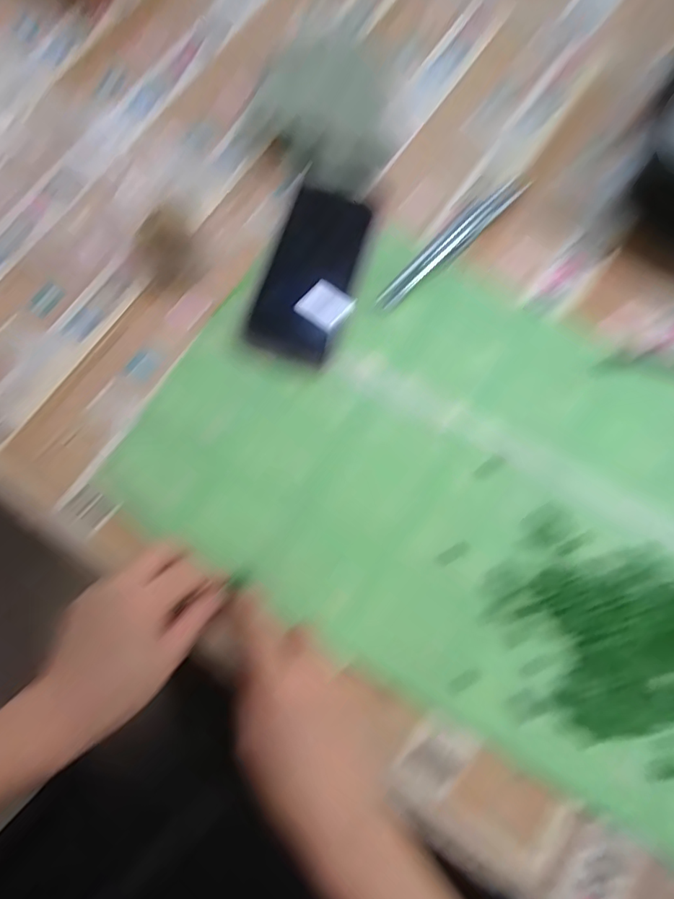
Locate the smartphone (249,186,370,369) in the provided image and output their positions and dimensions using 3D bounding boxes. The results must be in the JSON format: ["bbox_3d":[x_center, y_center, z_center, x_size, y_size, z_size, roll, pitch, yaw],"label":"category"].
[{"bbox_3d":[-0.016,-0.141,0.427,0.066,0.015,0.149,19,77,4],"label":"smartphone"}]

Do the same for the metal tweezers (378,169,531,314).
[{"bbox_3d":[0.091,-0.169,0.436,0.156,0.015,0.022,-43,80,-10],"label":"metal tweezers"}]

